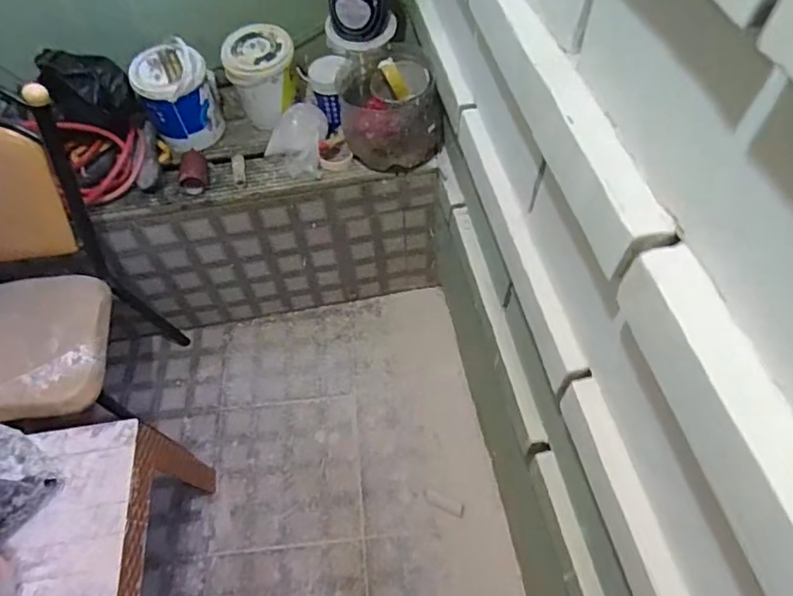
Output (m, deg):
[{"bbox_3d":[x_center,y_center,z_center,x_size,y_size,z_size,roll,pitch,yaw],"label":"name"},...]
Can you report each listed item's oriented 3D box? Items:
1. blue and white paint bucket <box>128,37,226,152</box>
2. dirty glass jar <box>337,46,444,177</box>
[{"bbox_3d":[-0.568,-0.542,1.380,0.188,0.218,0.192,-1,55,1],"label":"blue and white paint bucket"},{"bbox_3d":[-0.012,-0.470,1.334,0.249,0.229,0.230,-1,55,1],"label":"dirty glass jar"}]

